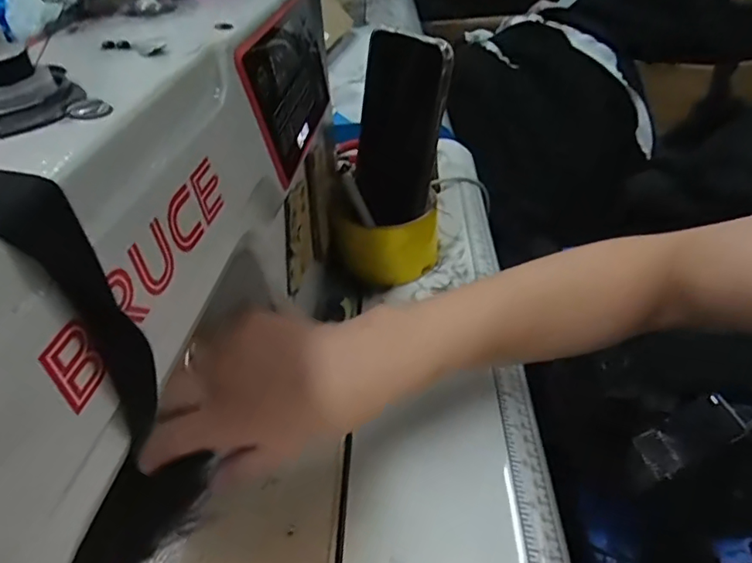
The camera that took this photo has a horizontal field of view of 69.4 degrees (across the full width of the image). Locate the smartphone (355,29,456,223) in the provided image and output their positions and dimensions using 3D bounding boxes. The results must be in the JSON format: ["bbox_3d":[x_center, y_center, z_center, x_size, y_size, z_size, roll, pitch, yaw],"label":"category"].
[{"bbox_3d":[0.017,-0.116,0.423,0.078,0.147,0.016,29,43,28],"label":"smartphone"}]

